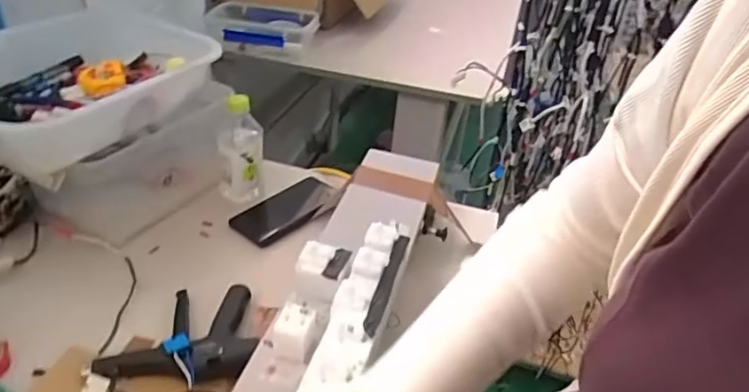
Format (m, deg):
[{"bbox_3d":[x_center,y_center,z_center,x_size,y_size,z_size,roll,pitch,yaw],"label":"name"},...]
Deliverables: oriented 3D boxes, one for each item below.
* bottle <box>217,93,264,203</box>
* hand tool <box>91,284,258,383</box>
[{"bbox_3d":[-0.196,-0.067,0.821,0.064,0.166,0.055,-3,35,-12],"label":"bottle"},{"bbox_3d":[-0.204,0.148,0.625,0.168,0.041,0.148,6,34,2],"label":"hand tool"}]

